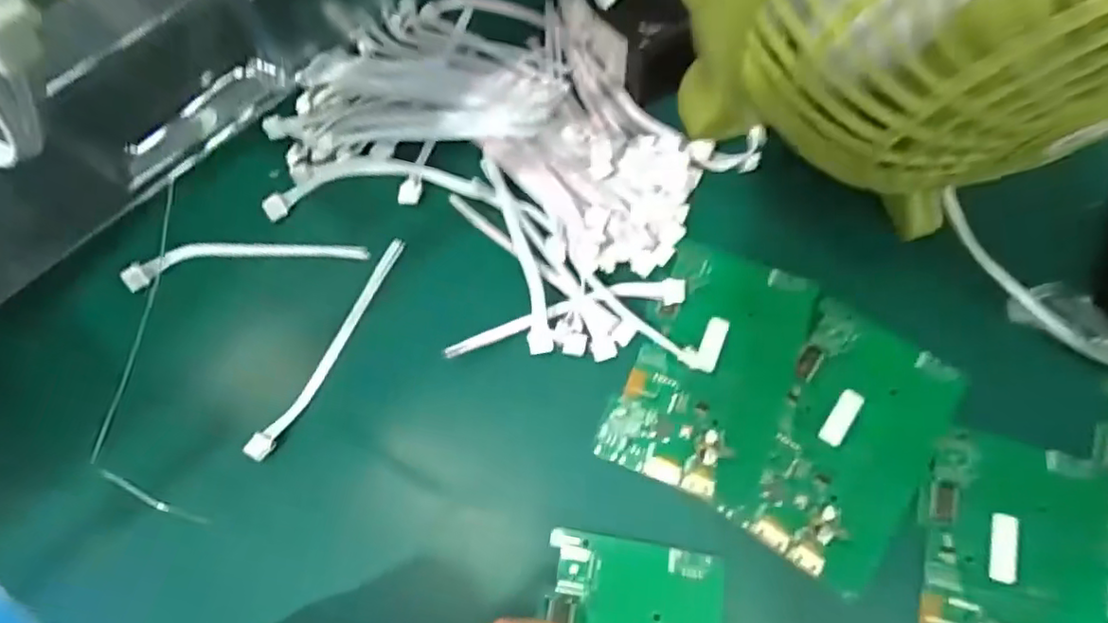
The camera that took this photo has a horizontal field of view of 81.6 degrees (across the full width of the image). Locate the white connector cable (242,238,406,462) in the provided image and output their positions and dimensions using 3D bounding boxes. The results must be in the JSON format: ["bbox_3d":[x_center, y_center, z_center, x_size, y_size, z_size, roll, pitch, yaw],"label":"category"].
[{"bbox_3d":[-0.117,0.016,0.340,0.012,0.010,0.135,24,71,11],"label":"white connector cable"}]

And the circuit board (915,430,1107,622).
[{"bbox_3d":[0.210,0.123,0.290,0.080,0.008,0.131,14,69,7],"label":"circuit board"}]

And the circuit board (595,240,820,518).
[{"bbox_3d":[0.083,0.027,0.333,0.080,0.010,0.130,21,70,10],"label":"circuit board"}]

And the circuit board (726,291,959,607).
[{"bbox_3d":[0.146,0.063,0.317,0.075,0.010,0.131,31,72,13],"label":"circuit board"}]

